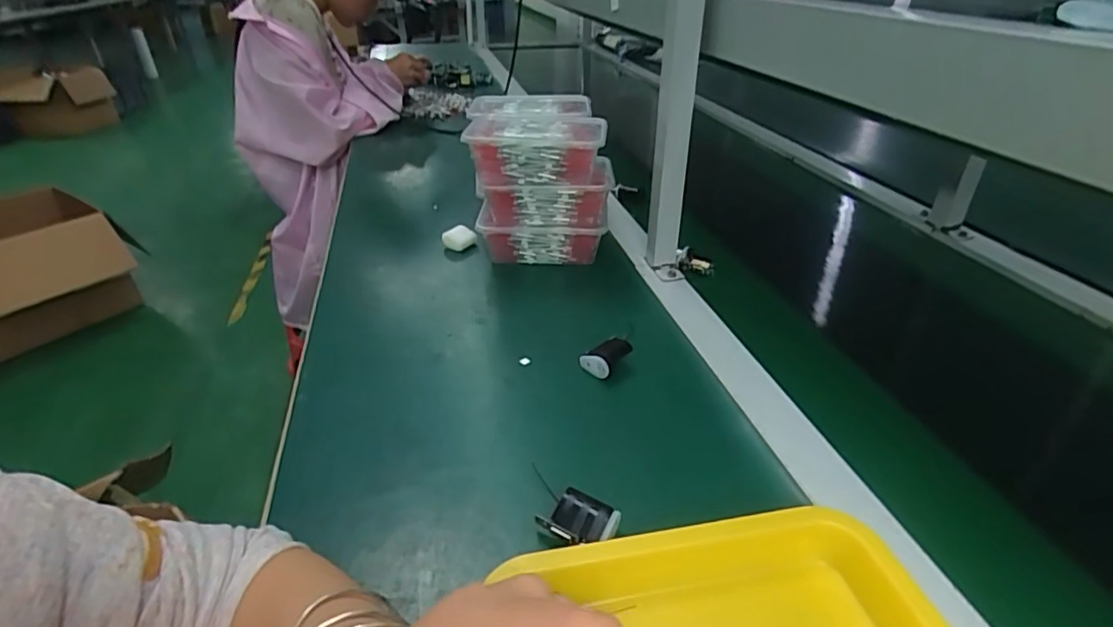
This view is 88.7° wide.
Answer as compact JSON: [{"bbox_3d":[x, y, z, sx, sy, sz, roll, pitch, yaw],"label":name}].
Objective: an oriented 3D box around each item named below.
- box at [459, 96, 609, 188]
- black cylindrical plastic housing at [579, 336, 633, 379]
[{"bbox_3d":[-0.028,-0.223,0.731,0.164,0.062,0.224,-3,33,-3],"label":"box"},{"bbox_3d":[0.050,0.041,0.561,0.035,0.021,0.055,24,40,34],"label":"black cylindrical plastic housing"}]

